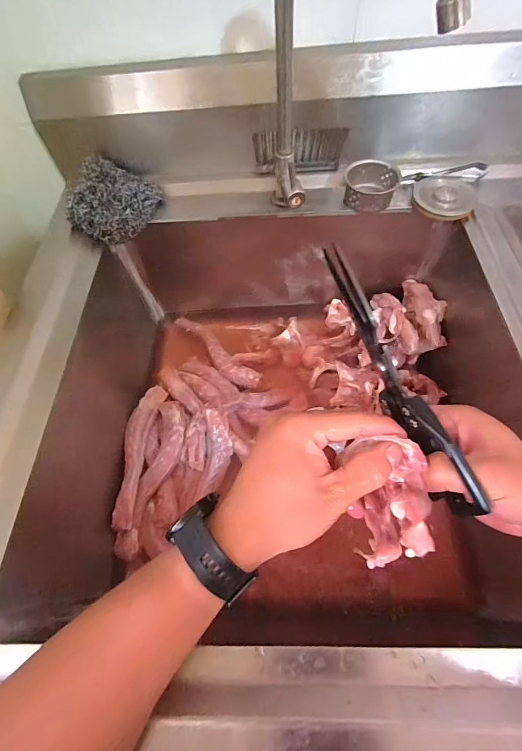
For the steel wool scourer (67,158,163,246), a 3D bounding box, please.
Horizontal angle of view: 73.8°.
[{"bbox_3d":[-0.203,-0.249,0.487,0.093,0.049,0.112,9,62,9],"label":"steel wool scourer"}]

